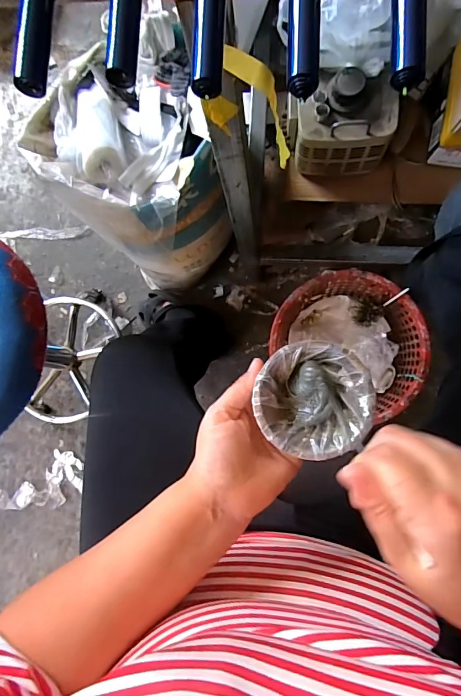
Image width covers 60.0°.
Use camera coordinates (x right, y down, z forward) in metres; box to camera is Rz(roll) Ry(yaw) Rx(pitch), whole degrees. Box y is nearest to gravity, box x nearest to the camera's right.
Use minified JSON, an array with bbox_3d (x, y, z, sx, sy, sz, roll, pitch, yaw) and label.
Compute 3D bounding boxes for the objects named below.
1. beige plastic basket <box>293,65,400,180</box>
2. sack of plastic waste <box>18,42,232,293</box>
[{"bbox_3d":[0.229,-0.442,0.820,0.185,0.180,0.116,0,85,7],"label":"beige plastic basket"},{"bbox_3d":[-0.177,-0.321,0.819,0.235,0.376,0.332,-38,82,2],"label":"sack of plastic waste"}]

